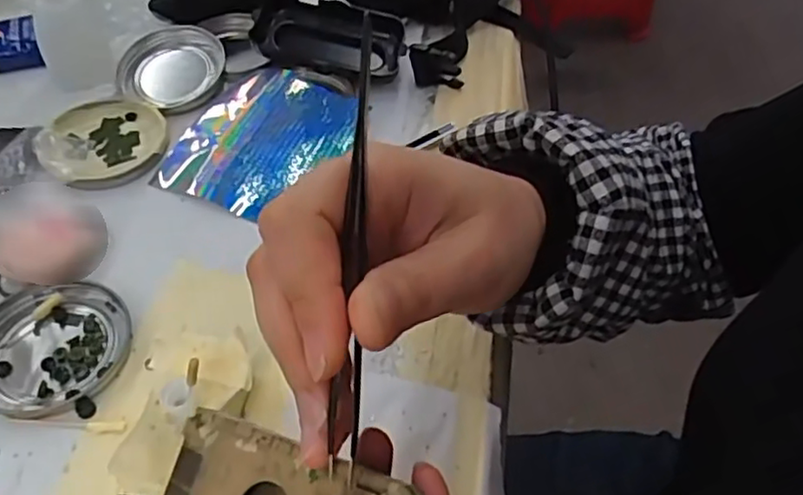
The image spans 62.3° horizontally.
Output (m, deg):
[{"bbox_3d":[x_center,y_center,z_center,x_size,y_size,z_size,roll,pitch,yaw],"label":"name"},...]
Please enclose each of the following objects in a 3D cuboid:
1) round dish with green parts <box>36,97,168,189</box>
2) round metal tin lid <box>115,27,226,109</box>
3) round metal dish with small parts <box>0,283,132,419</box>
[{"bbox_3d":[-0.201,-0.072,0.447,0.079,0.012,0.086,1,49,-2],"label":"round dish with green parts"},{"bbox_3d":[-0.171,-0.136,0.494,0.077,0.013,0.083,1,49,-2],"label":"round metal tin lid"},{"bbox_3d":[-0.184,0.053,0.348,0.079,0.008,0.076,1,49,-2],"label":"round metal dish with small parts"}]

